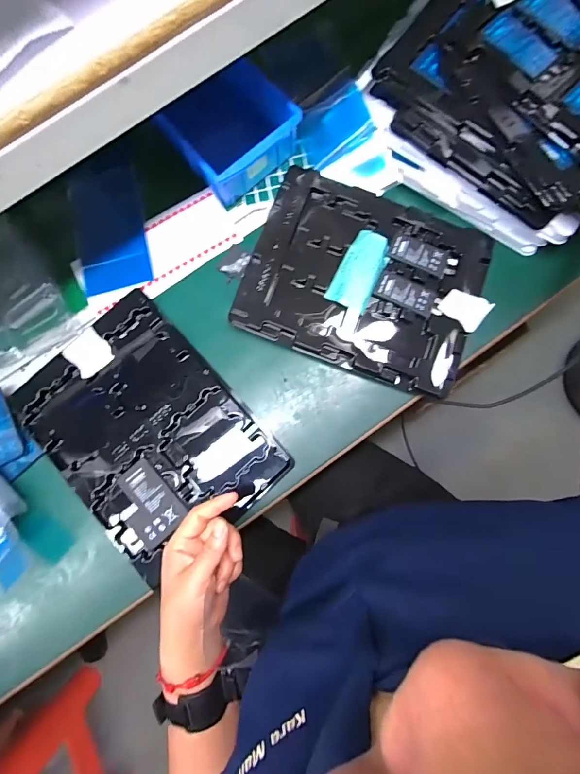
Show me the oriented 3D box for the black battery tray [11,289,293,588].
[{"bbox_3d":[-0.169,0.055,0.444,0.208,0.012,0.284,-42,82,-4],"label":"black battery tray"}]

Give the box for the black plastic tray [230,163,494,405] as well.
[{"bbox_3d":[0.095,-0.133,0.458,0.277,0.019,0.223,20,82,5],"label":"black plastic tray"}]

